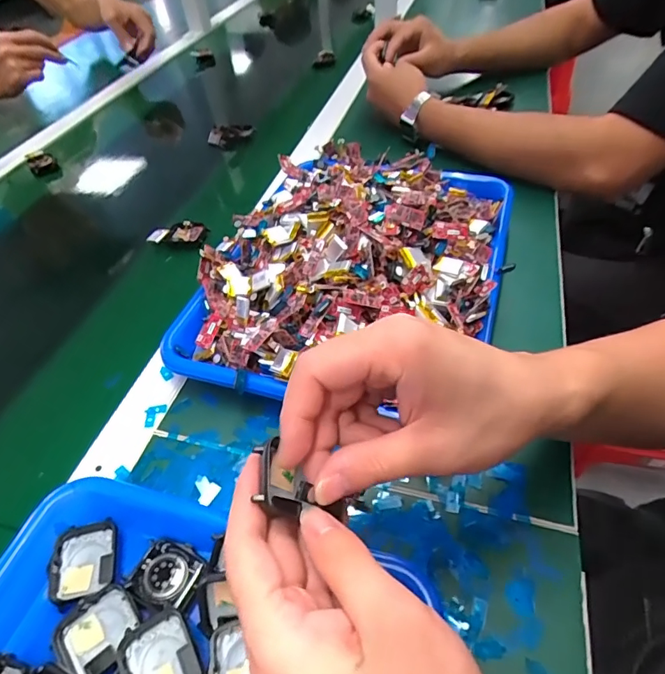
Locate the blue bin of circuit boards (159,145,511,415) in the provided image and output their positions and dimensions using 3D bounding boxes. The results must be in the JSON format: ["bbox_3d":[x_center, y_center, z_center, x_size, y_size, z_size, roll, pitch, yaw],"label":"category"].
[{"bbox_3d":[0.023,-0.079,0.435,0.252,0.092,0.325,11,49,15],"label":"blue bin of circuit boards"}]

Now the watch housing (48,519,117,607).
[{"bbox_3d":[-0.152,0.136,0.287,0.035,0.008,0.042,-17,48,-11],"label":"watch housing"}]

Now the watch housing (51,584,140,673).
[{"bbox_3d":[-0.129,0.163,0.261,0.033,0.011,0.040,29,55,28],"label":"watch housing"}]

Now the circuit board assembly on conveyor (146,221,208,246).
[{"bbox_3d":[-0.175,-0.119,0.538,0.063,0.013,0.037,-2,47,3],"label":"circuit board assembly on conveyor"}]

